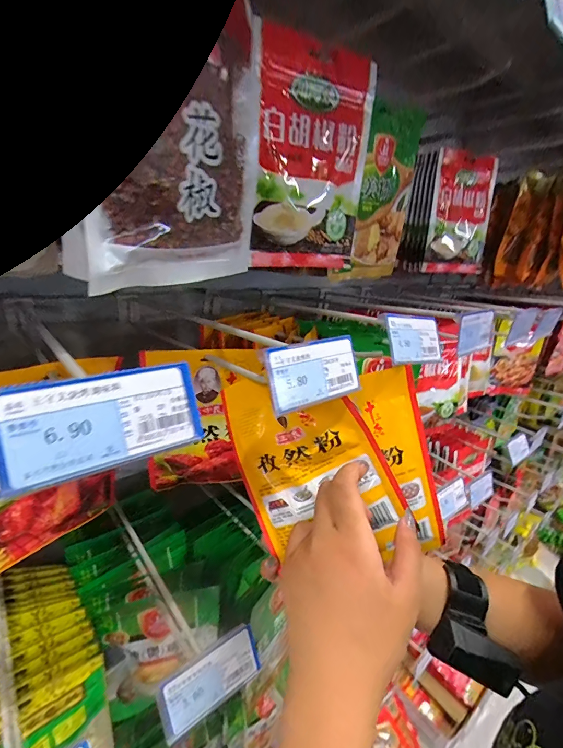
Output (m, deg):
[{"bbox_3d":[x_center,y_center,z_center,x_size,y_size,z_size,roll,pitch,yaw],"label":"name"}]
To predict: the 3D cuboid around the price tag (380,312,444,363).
[{"bbox_3d":[0.112,-0.030,0.316,0.078,0.041,0.004,-4,-4,-39],"label":"price tag"}]

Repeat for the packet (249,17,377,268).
[{"bbox_3d":[0.027,-0.191,0.340,0.117,0.175,0.025,-13,29,-39],"label":"packet"}]

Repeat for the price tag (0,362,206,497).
[{"bbox_3d":[-0.081,0.020,0.161,0.096,0.039,0.004,-12,0,-38],"label":"price tag"}]

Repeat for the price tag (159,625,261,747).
[{"bbox_3d":[-0.055,0.244,0.300,0.083,0.038,0.004,-17,-8,-38],"label":"price tag"}]

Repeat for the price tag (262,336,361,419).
[{"bbox_3d":[0.023,-0.001,0.249,0.079,0.042,0.004,-13,4,-39],"label":"price tag"}]

